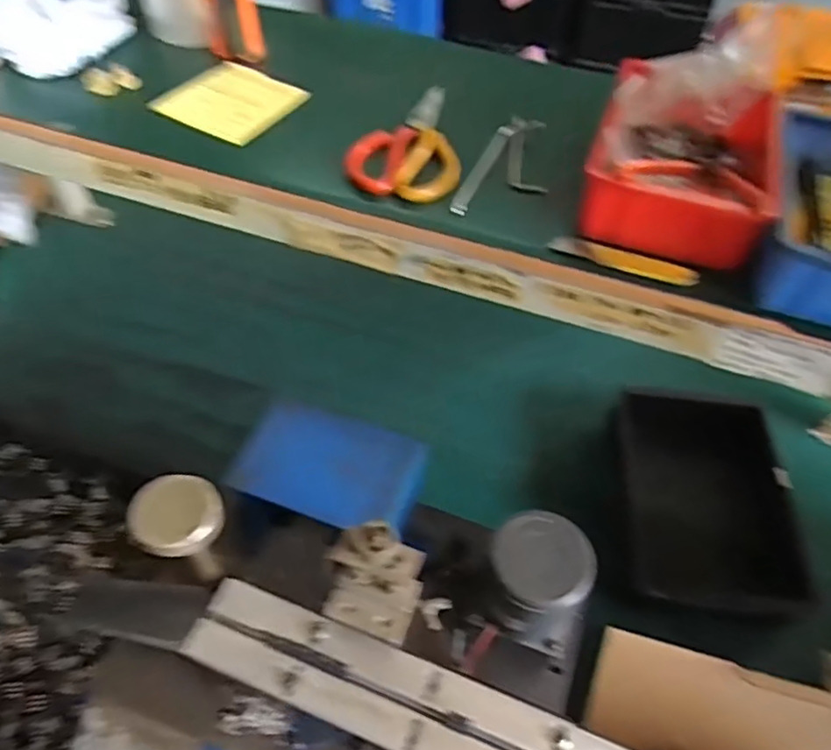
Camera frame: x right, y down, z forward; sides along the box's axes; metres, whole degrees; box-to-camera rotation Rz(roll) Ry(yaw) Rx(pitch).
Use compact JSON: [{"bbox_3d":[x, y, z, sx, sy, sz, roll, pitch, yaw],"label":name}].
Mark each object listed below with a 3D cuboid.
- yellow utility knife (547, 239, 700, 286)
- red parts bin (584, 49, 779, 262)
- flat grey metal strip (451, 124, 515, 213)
[{"bbox_3d":[0.155,-0.087,0.481,0.106,0.016,0.018,16,53,9],"label":"yellow utility knife"},{"bbox_3d":[0.210,-0.176,0.511,0.126,0.081,0.204,18,53,11],"label":"red parts bin"},{"bbox_3d":[0.058,-0.180,0.554,0.014,0.008,0.132,20,53,12],"label":"flat grey metal strip"}]

